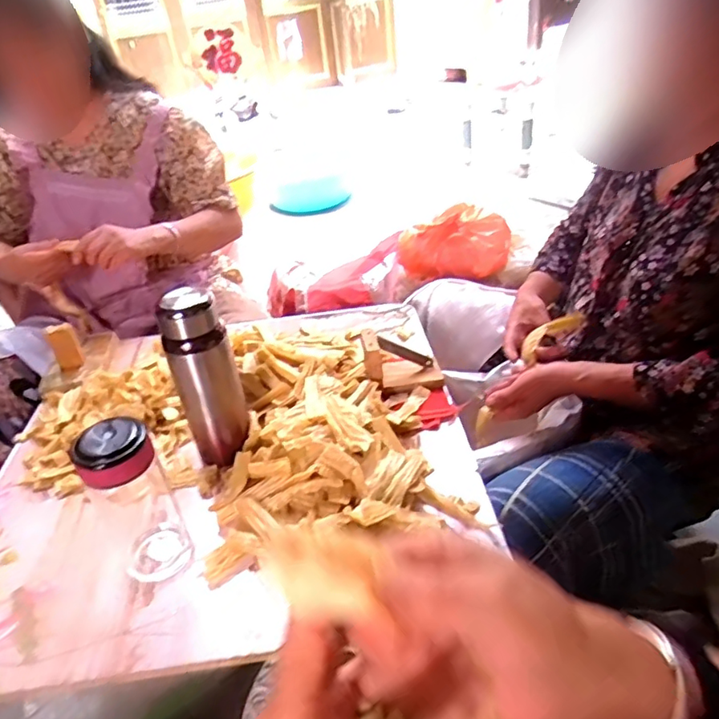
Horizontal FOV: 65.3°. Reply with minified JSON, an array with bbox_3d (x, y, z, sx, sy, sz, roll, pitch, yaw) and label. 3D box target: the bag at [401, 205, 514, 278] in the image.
[{"bbox_3d":[0.198,-0.248,1.210,0.246,0.137,0.112,12,39,26],"label":"bag"}]

